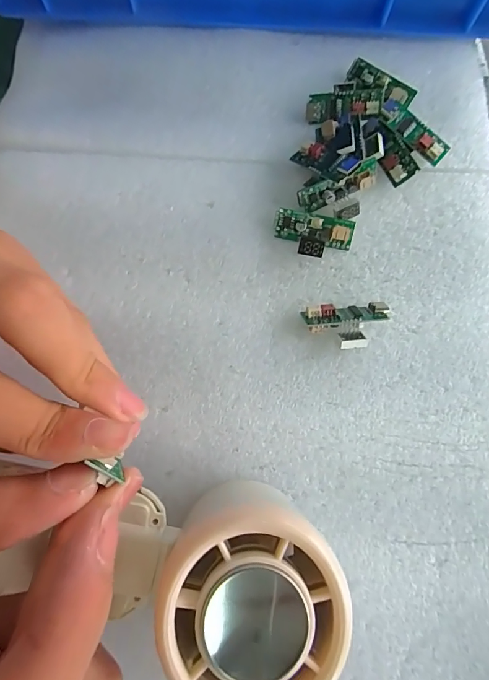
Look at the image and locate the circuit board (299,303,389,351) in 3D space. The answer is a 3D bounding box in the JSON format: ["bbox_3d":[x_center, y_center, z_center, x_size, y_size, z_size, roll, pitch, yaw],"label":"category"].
[{"bbox_3d":[0.048,-0.006,0.175,0.038,0.011,0.021,-5,77,-2],"label":"circuit board"}]

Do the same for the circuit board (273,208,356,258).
[{"bbox_3d":[0.033,-0.050,0.185,0.038,0.010,0.022,12,76,0],"label":"circuit board"}]

